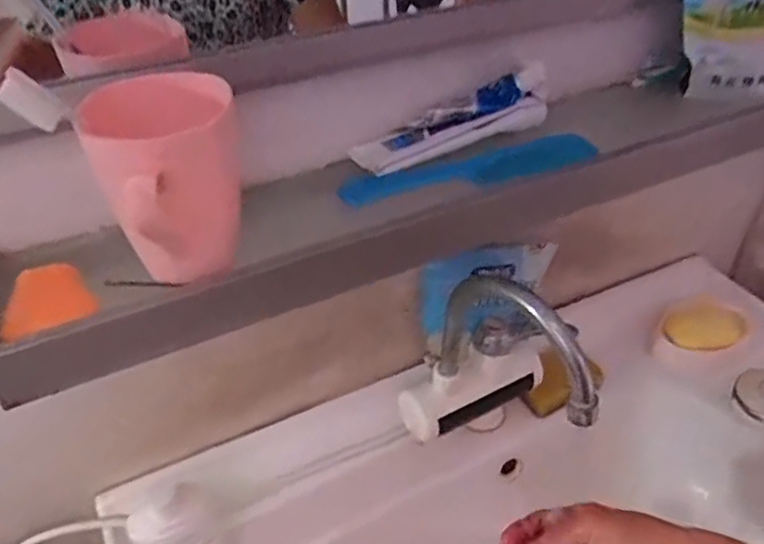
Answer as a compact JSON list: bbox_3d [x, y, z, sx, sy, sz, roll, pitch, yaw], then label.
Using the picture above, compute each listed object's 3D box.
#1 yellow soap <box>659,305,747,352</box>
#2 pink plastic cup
[{"bbox_3d":[0.382,0.065,0.762,0.096,0.024,0.057,-2,40,2],"label":"yellow soap"},{"bbox_3d":[-0.128,-0.060,0.401,0.088,0.108,0.133,-21,43,-19],"label":"pink plastic cup"}]

